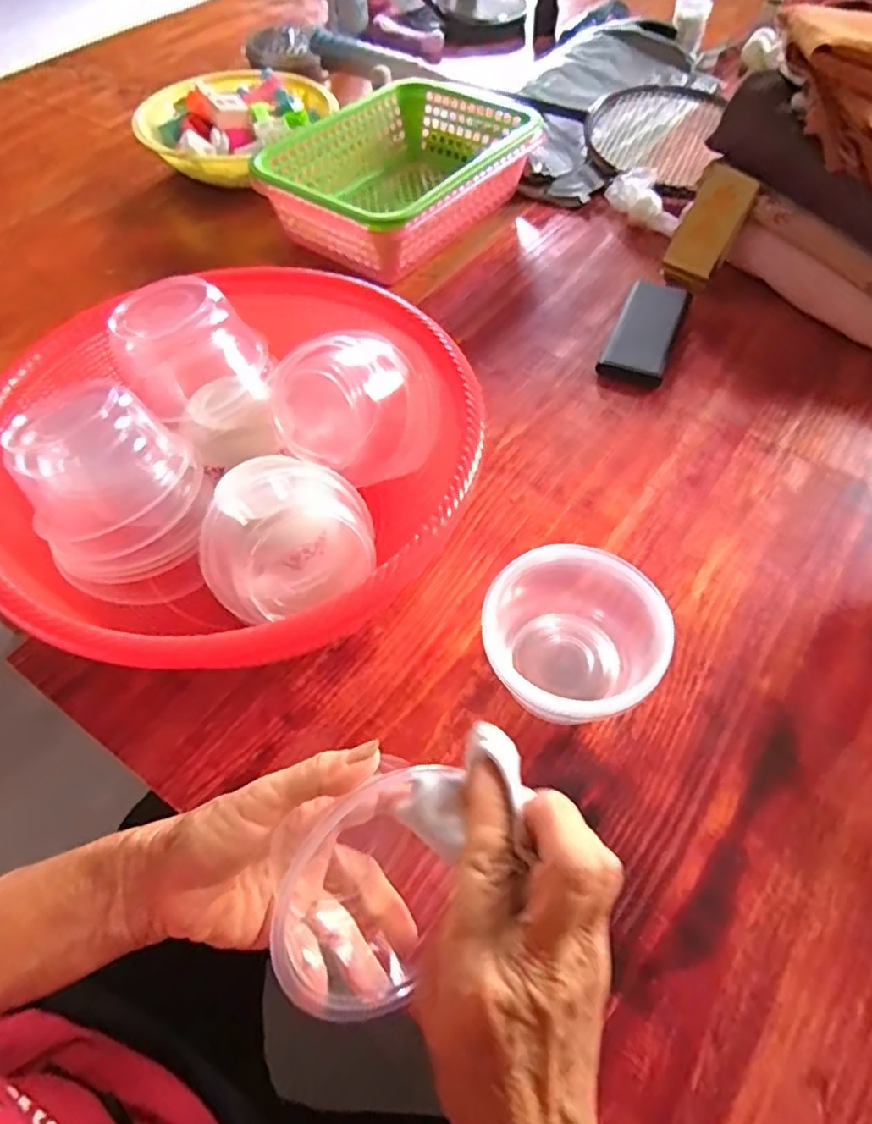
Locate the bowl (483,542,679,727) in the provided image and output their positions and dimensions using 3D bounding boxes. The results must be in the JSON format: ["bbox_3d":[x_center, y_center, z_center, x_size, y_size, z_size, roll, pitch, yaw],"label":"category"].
[{"bbox_3d":[0.087,0.055,0.434,0.109,0.080,0.116,-20,58,-11],"label":"bowl"}]

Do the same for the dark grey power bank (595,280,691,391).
[{"bbox_3d":[0.209,-0.229,0.654,0.059,0.023,0.140,20,59,14],"label":"dark grey power bank"}]

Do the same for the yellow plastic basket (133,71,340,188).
[{"bbox_3d":[-0.260,-0.561,0.860,0.239,0.080,0.222,4,56,4],"label":"yellow plastic basket"}]

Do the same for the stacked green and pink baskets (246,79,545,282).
[{"bbox_3d":[-0.033,-0.450,0.767,0.222,0.091,0.310,32,63,21],"label":"stacked green and pink baskets"}]

